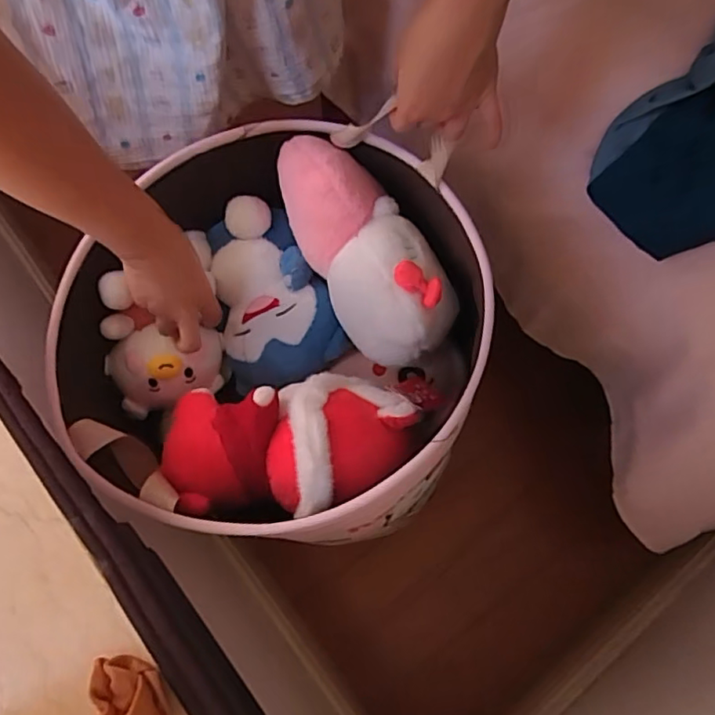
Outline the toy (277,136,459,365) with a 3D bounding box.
[{"bbox_3d":[0.003,-0.097,0.515,0.088,0.088,0.209,-33,76,-9],"label":"toy"}]

